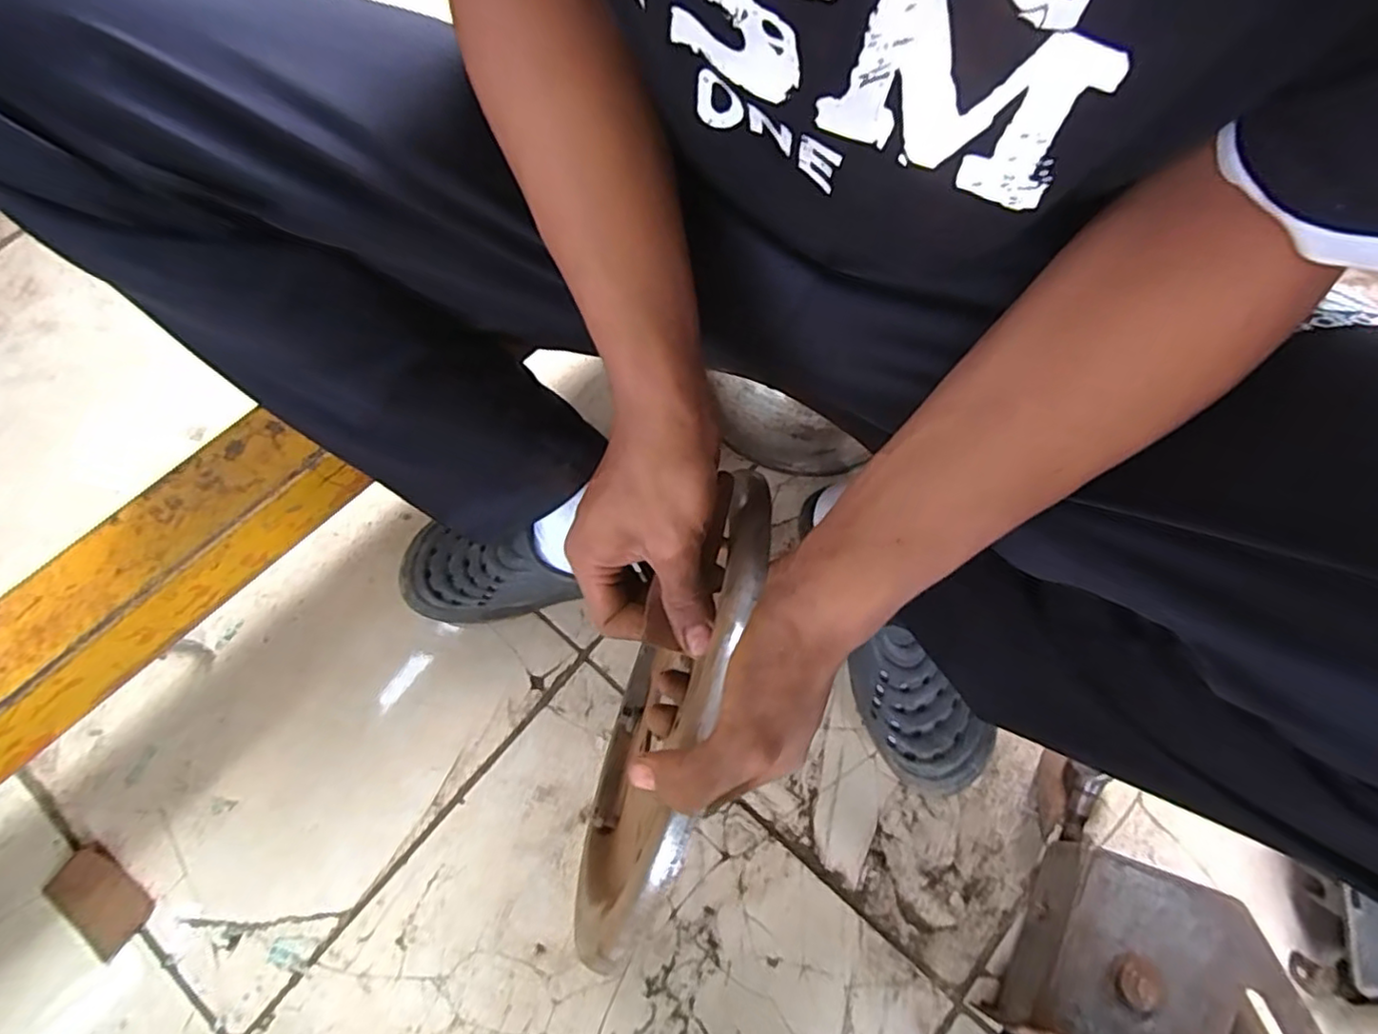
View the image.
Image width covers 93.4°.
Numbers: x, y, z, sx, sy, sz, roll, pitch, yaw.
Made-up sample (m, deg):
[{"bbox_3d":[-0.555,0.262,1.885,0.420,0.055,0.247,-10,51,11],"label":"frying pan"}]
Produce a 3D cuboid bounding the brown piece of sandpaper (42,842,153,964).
[{"bbox_3d":[-0.488,0.316,0.536,0.086,0.012,0.050,35,73,13],"label":"brown piece of sandpaper"}]

